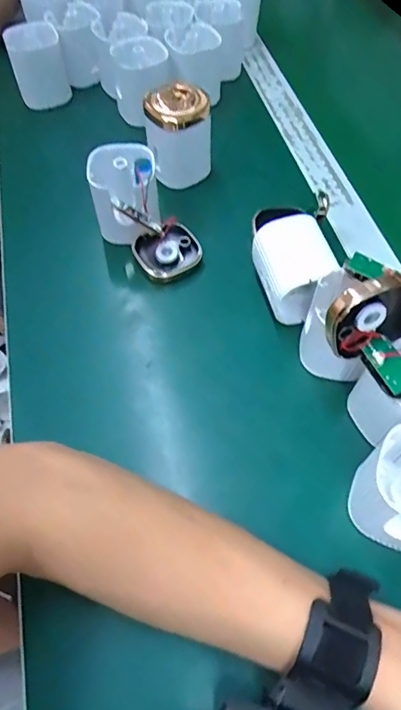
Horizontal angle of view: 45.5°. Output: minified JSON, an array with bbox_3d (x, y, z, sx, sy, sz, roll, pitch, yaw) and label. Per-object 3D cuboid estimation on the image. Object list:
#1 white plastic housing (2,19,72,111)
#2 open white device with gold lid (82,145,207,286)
[{"bbox_3d":[-0.180,-0.319,0.531,0.055,0.077,0.040,-19,58,-10],"label":"white plastic housing"},{"bbox_3d":[-0.050,-0.120,0.409,0.063,0.072,0.098,-30,61,-17],"label":"open white device with gold lid"}]

